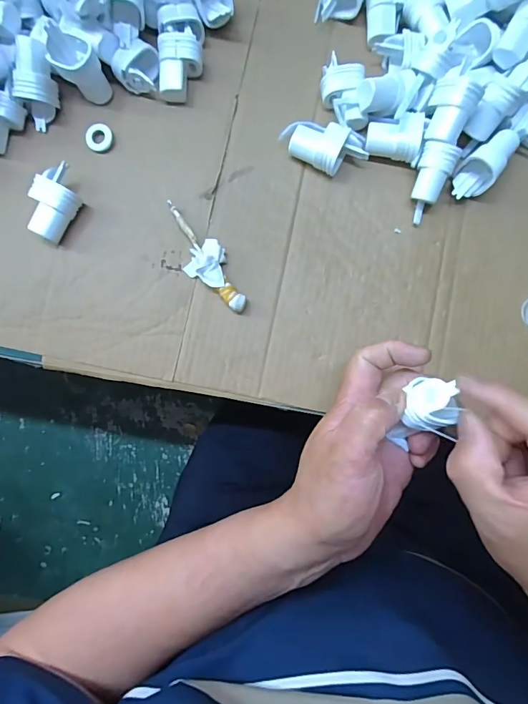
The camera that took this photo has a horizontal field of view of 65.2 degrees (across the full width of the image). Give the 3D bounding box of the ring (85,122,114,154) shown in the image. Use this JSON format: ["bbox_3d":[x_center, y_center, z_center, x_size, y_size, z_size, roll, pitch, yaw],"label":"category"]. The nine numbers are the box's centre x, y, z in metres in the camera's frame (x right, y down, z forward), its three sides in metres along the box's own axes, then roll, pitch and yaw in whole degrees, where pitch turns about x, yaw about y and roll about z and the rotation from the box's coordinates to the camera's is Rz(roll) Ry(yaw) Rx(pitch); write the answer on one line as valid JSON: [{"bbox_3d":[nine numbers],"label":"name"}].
[{"bbox_3d":[-0.141,-0.183,0.353,0.023,0.008,0.023,0,84,0],"label":"ring"}]

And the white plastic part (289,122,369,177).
[{"bbox_3d":[0.054,-0.168,0.346,0.059,0.027,0.034,28,84,3],"label":"white plastic part"}]

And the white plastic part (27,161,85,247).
[{"bbox_3d":[-0.170,-0.122,0.339,0.032,0.028,0.061,28,84,3],"label":"white plastic part"}]

